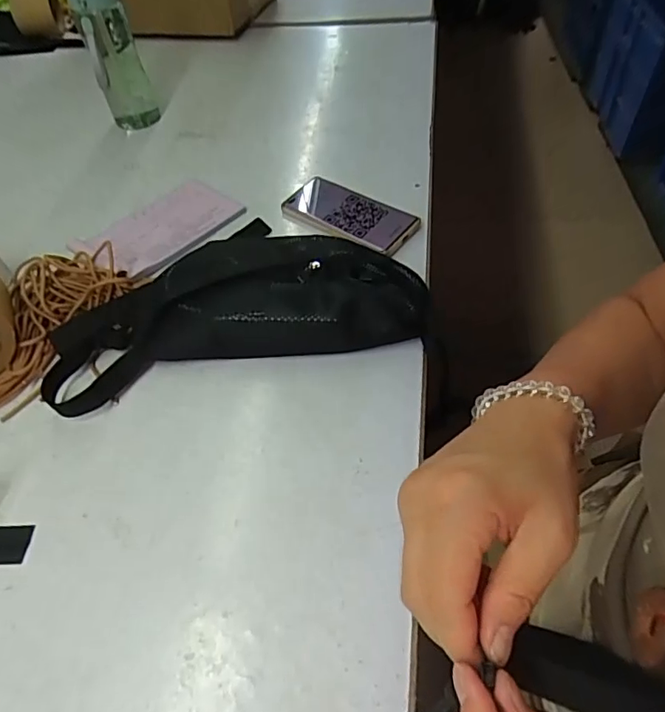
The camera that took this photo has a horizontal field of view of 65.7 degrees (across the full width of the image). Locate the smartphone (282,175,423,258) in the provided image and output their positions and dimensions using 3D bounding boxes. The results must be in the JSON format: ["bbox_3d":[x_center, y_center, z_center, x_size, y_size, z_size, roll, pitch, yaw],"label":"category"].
[{"bbox_3d":[0.016,-0.179,0.637,0.170,0.013,0.079,31,61,25],"label":"smartphone"}]

